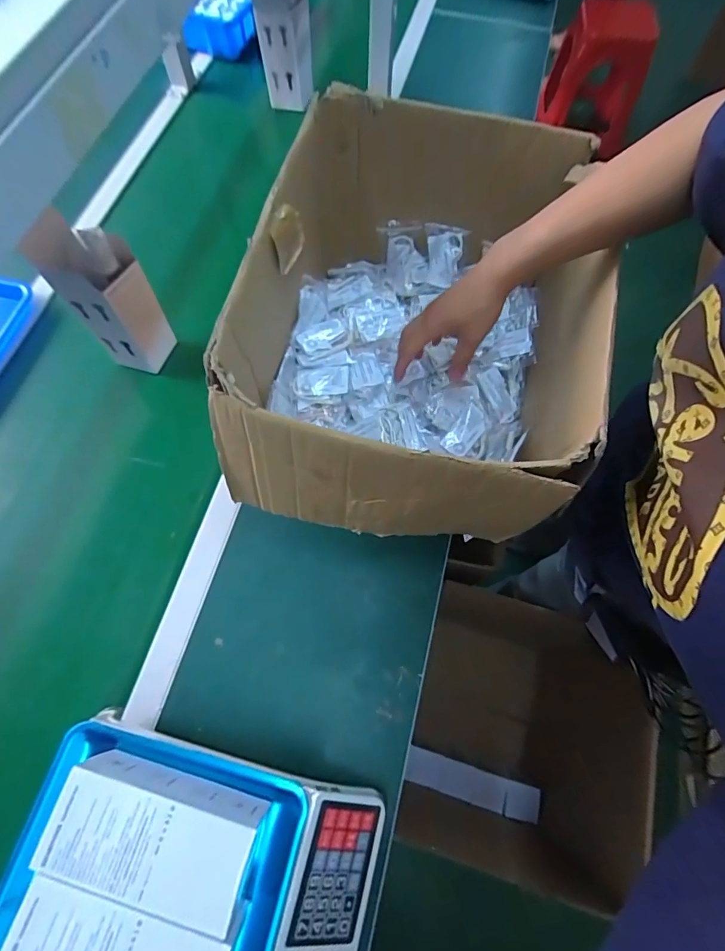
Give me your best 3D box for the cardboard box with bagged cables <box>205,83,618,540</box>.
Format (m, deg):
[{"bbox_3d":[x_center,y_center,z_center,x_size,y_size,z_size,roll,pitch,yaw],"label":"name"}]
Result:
[{"bbox_3d":[0.067,-0.174,0.531,0.361,0.212,0.463,7,68,2],"label":"cardboard box with bagged cables"}]

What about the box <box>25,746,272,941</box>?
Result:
[{"bbox_3d":[-0.169,0.297,0.373,0.156,0.055,0.072,15,69,5],"label":"box"}]

